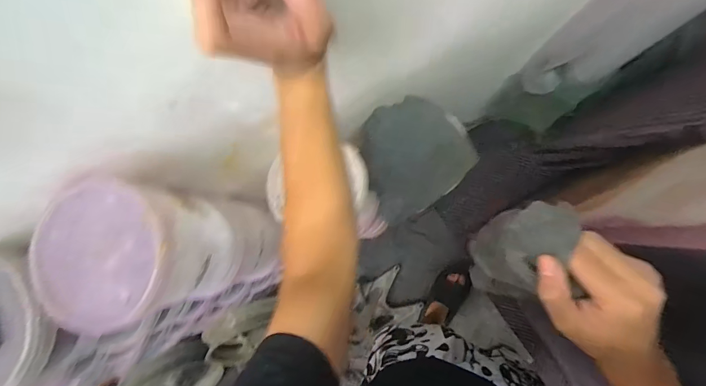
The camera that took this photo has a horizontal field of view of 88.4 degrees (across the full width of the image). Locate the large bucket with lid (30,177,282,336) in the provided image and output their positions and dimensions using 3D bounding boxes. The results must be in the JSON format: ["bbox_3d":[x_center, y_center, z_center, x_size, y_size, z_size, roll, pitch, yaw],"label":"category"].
[{"bbox_3d":[-0.240,0.076,0.484,0.143,0.251,0.144,-1,85,8],"label":"large bucket with lid"}]

